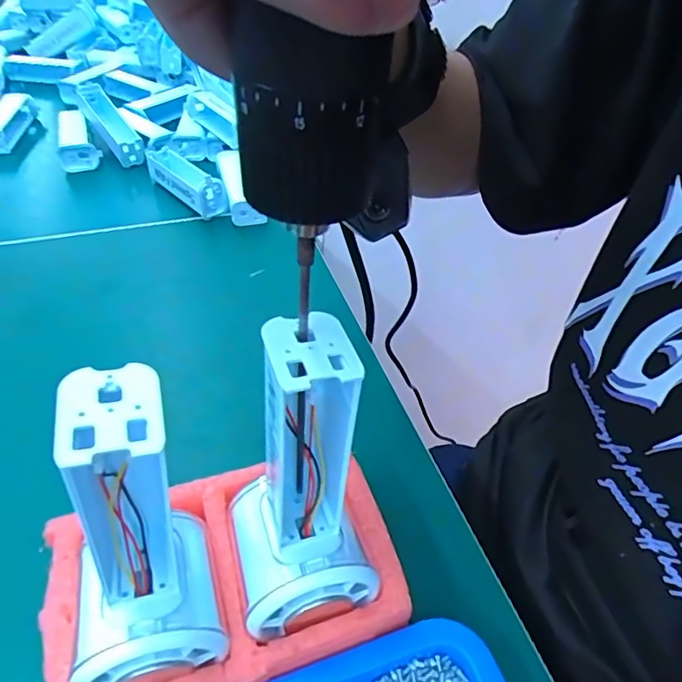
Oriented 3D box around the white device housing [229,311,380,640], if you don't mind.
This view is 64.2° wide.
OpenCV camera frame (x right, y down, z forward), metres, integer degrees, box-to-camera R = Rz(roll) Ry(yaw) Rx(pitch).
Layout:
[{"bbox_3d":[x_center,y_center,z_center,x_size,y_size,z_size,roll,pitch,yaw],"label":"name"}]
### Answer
[{"bbox_3d":[-0.015,0.060,0.207,0.055,0.150,0.056,-11,45,-14],"label":"white device housing"}]

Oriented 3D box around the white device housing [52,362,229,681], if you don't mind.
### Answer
[{"bbox_3d":[-0.072,0.063,0.179,0.048,0.119,0.057,-13,46,-16],"label":"white device housing"}]

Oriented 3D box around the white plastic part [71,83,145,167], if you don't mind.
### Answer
[{"bbox_3d":[-0.257,-0.241,0.603,0.029,0.037,0.124,-28,64,-28],"label":"white plastic part"}]

